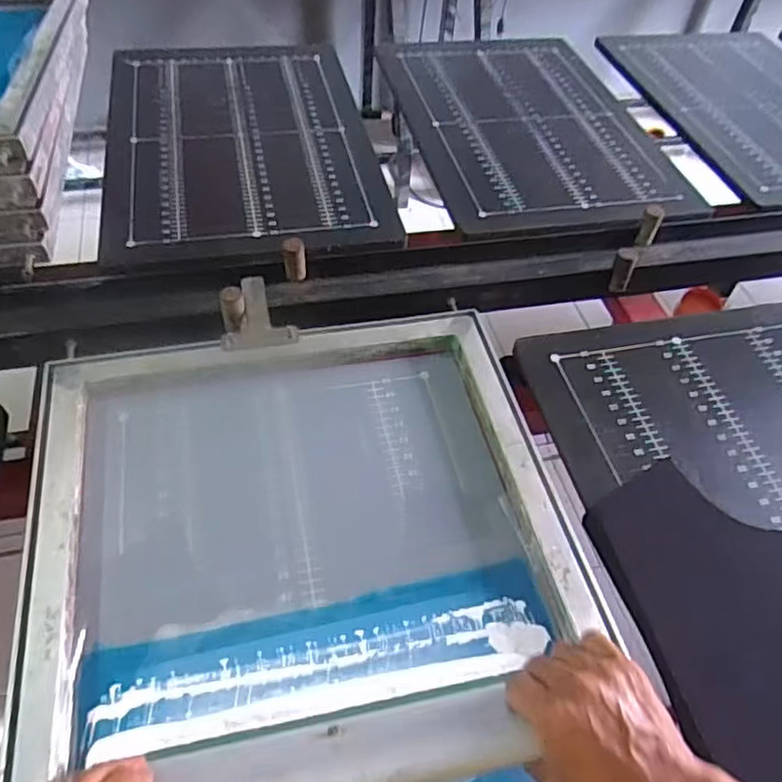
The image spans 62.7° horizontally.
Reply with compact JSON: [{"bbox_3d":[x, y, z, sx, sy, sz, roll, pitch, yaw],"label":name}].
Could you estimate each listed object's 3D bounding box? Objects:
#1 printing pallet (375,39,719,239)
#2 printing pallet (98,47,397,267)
[{"bbox_3d":[0.235,-0.468,1.096,0.415,0.019,0.606,-8,53,-11],"label":"printing pallet"},{"bbox_3d":[-0.229,-0.400,1.005,0.400,0.016,0.599,-8,53,-11],"label":"printing pallet"}]

